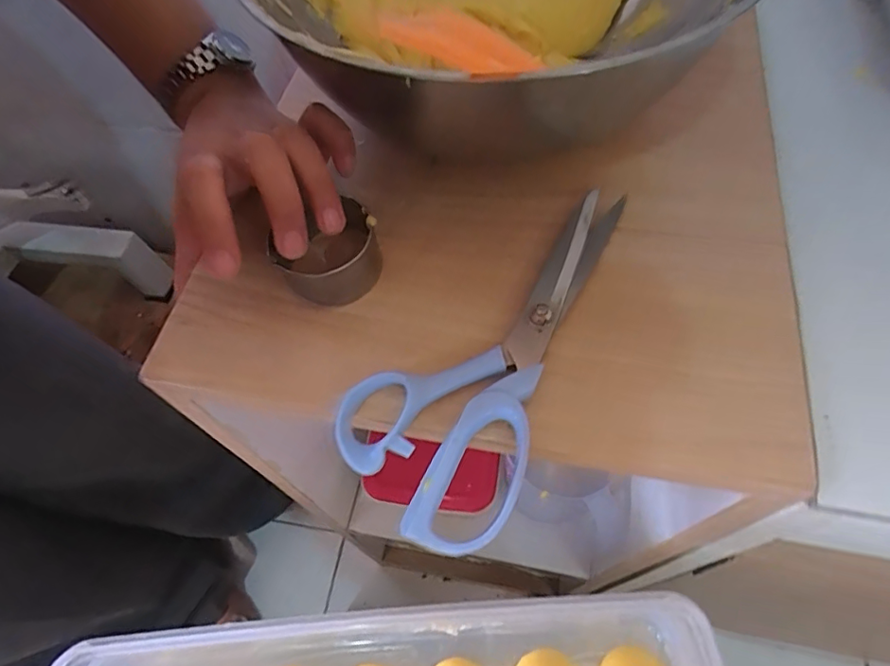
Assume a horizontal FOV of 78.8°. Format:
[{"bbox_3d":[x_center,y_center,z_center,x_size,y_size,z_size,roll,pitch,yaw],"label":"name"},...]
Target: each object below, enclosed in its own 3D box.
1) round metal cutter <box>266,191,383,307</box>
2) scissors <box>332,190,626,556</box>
[{"bbox_3d":[-0.059,-0.042,0.275,0.047,0.033,0.053,-36,64,-16],"label":"round metal cutter"},{"bbox_3d":[0.023,0.001,0.252,0.079,0.013,0.188,25,65,17],"label":"scissors"}]

